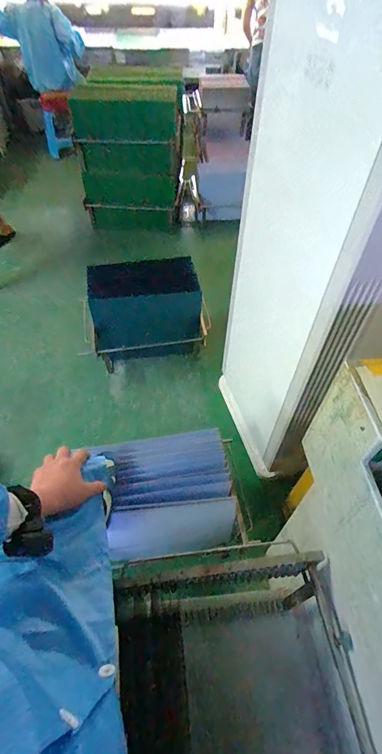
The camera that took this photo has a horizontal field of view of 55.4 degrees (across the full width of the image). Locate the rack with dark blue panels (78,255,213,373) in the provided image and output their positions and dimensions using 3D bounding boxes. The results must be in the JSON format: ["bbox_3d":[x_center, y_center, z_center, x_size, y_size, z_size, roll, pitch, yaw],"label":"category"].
[{"bbox_3d":[-0.233,-0.339,1.855,0.566,0.394,0.340,-9,53,-8],"label":"rack with dark blue panels"}]

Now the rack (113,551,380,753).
[{"bbox_3d":[0.133,0.675,0.584,0.361,0.303,0.636,-9,51,-8],"label":"rack"}]

